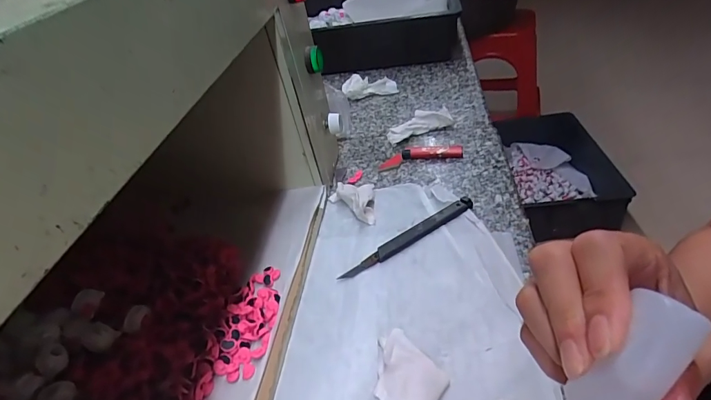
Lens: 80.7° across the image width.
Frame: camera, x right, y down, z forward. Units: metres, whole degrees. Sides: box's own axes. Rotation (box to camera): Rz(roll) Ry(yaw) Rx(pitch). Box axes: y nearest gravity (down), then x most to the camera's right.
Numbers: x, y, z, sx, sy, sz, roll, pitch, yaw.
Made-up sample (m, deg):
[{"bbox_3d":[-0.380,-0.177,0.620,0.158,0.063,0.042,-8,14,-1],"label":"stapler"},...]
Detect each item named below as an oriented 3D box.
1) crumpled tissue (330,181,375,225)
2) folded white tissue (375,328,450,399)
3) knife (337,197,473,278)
[{"bbox_3d":[-0.004,-0.001,0.469,0.050,0.019,0.059,-10,39,2],"label":"crumpled tissue"},{"bbox_3d":[0.035,0.129,0.307,0.051,0.016,0.059,-34,44,-26],"label":"folded white tissue"},{"bbox_3d":[0.055,0.035,0.419,0.162,0.009,0.017,-29,42,-20],"label":"knife"}]

